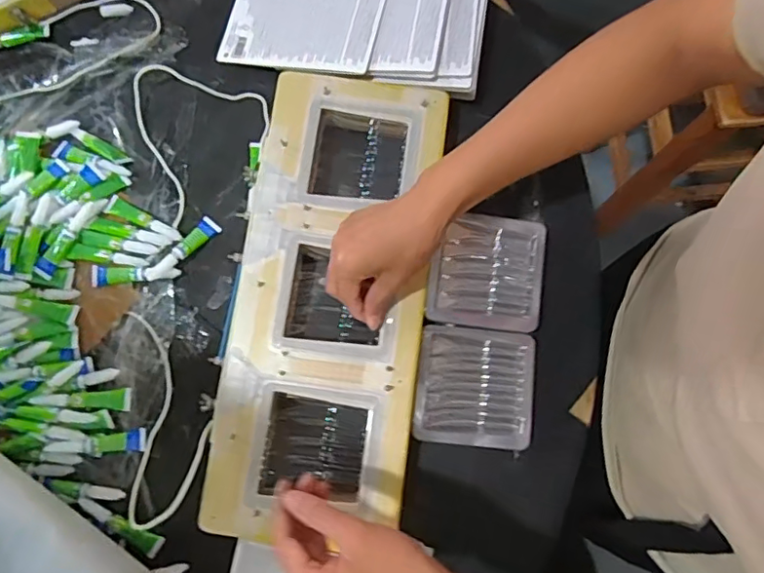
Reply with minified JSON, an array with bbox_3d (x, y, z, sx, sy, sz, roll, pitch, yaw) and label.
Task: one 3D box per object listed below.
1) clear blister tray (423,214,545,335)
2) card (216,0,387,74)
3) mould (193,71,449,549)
[{"bbox_3d":[0.099,-0.013,0.516,0.104,0.012,0.102,8,80,2],"label":"clear blister tray"},{"bbox_3d":[-0.080,-0.279,0.566,0.167,0.009,0.117,13,81,18],"label":"card"},{"bbox_3d":[-0.045,0.008,0.515,0.168,0.040,0.413,8,79,2],"label":"mould"}]

